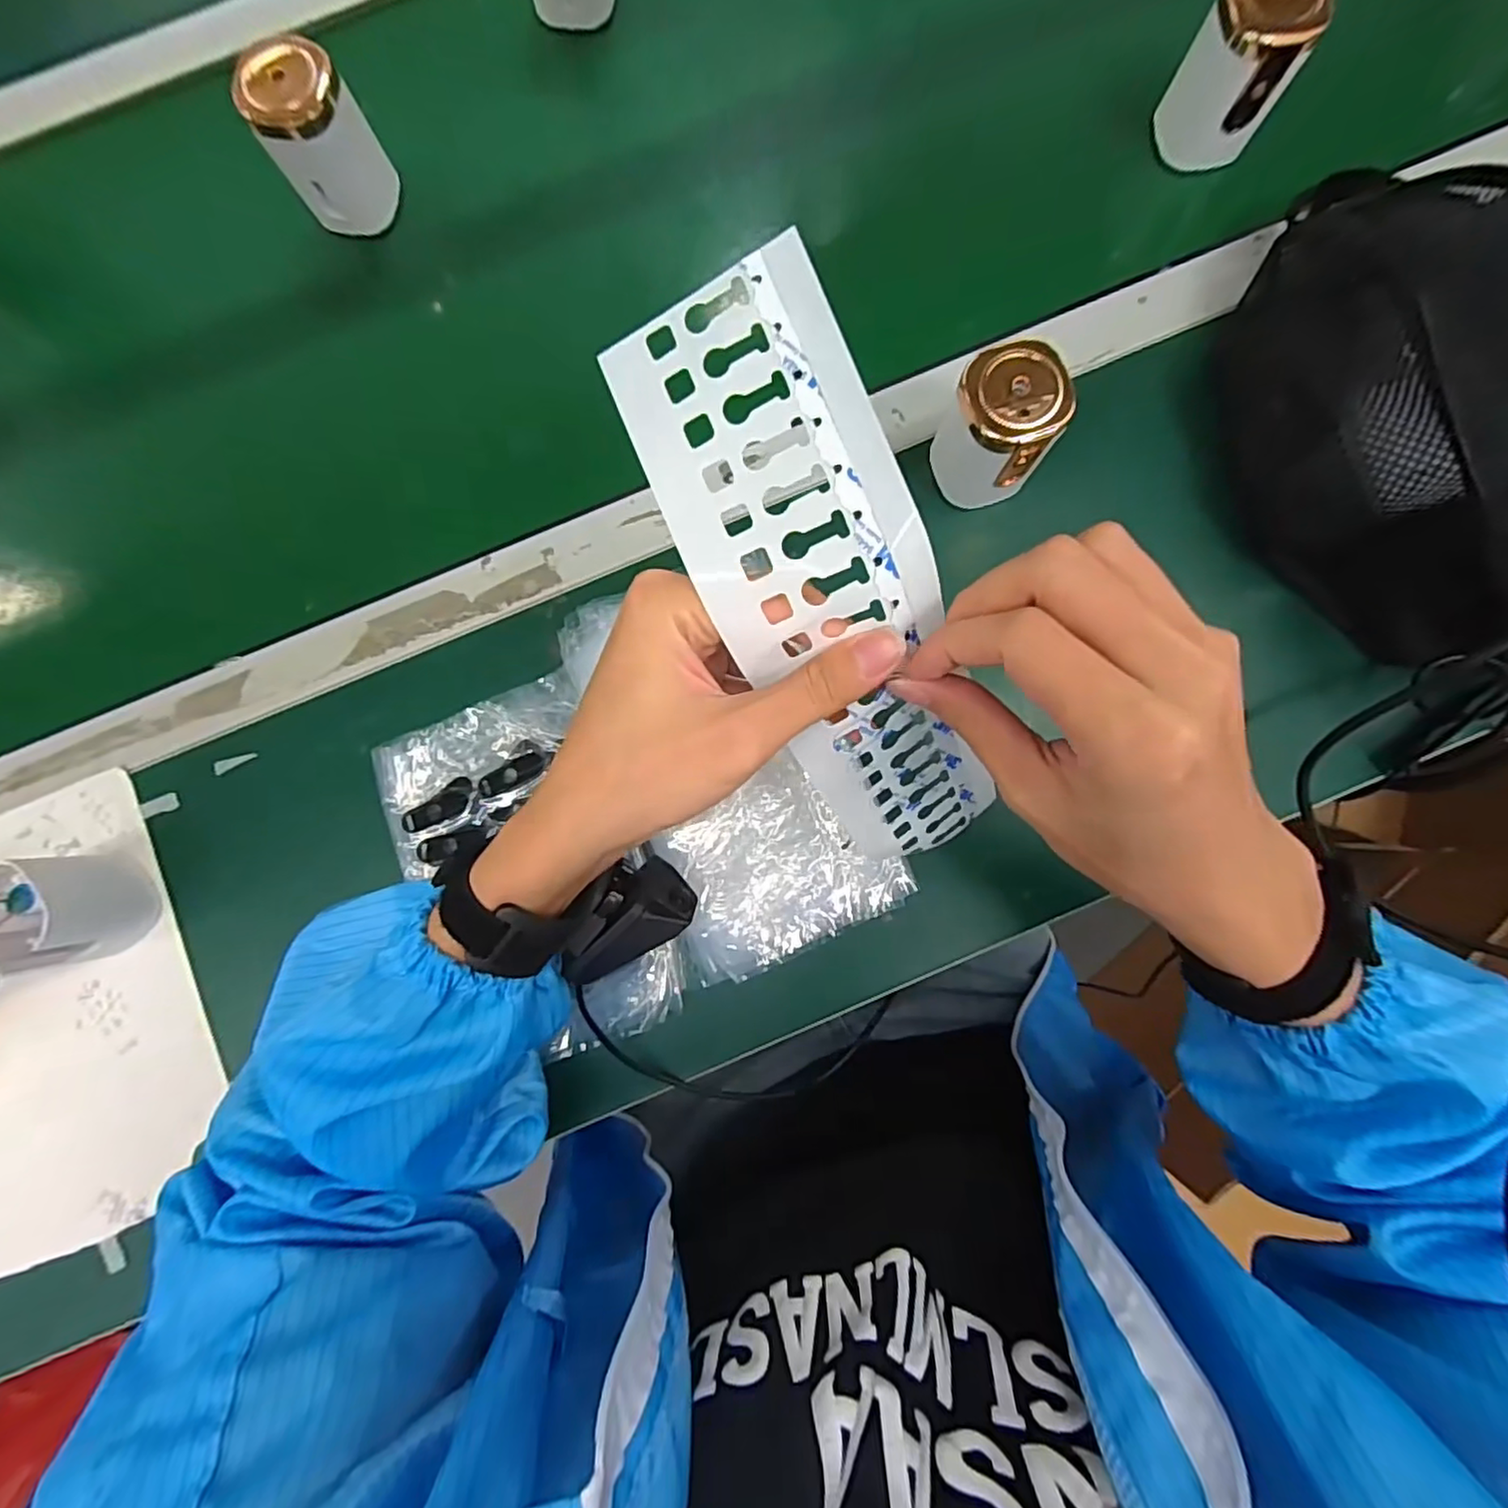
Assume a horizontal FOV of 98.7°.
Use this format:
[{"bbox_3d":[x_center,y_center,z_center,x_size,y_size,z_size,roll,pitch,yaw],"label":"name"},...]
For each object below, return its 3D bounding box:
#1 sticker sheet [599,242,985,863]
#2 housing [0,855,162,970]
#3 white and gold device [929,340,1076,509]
[{"bbox_3d":[0.035,-0.038,0.255,0.080,0.071,0.254,-29,121,-2],"label":"sticker sheet"},{"bbox_3d":[-0.385,0.086,0.352,0.061,0.072,0.057,-3,84,1],"label":"housing"},{"bbox_3d":[0.134,-0.179,0.363,0.058,0.085,0.053,0,84,1],"label":"white and gold device"}]

